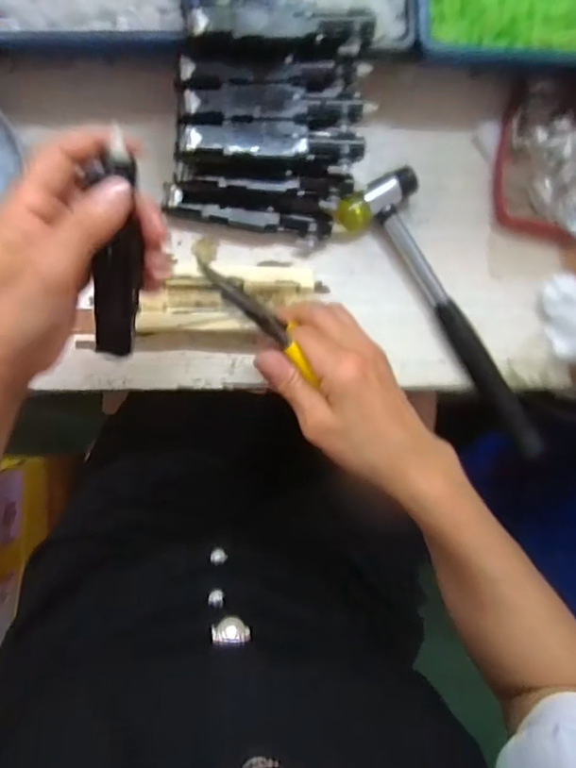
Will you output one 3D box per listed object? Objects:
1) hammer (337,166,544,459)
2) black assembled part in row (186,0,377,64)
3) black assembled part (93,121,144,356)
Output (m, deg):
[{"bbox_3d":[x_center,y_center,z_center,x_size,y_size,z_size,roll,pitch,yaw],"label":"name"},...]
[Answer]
[{"bbox_3d":[0.126,-0.050,0.402,0.061,0.024,0.227,-36,92,-9],"label":"hammer"},{"bbox_3d":[-0.003,-0.222,0.343,0.117,0.024,0.022,-3,86,-8],"label":"black assembled part in row"},{"bbox_3d":[-0.090,-0.068,0.285,0.021,0.013,0.123,10,128,-7],"label":"black assembled part"}]

